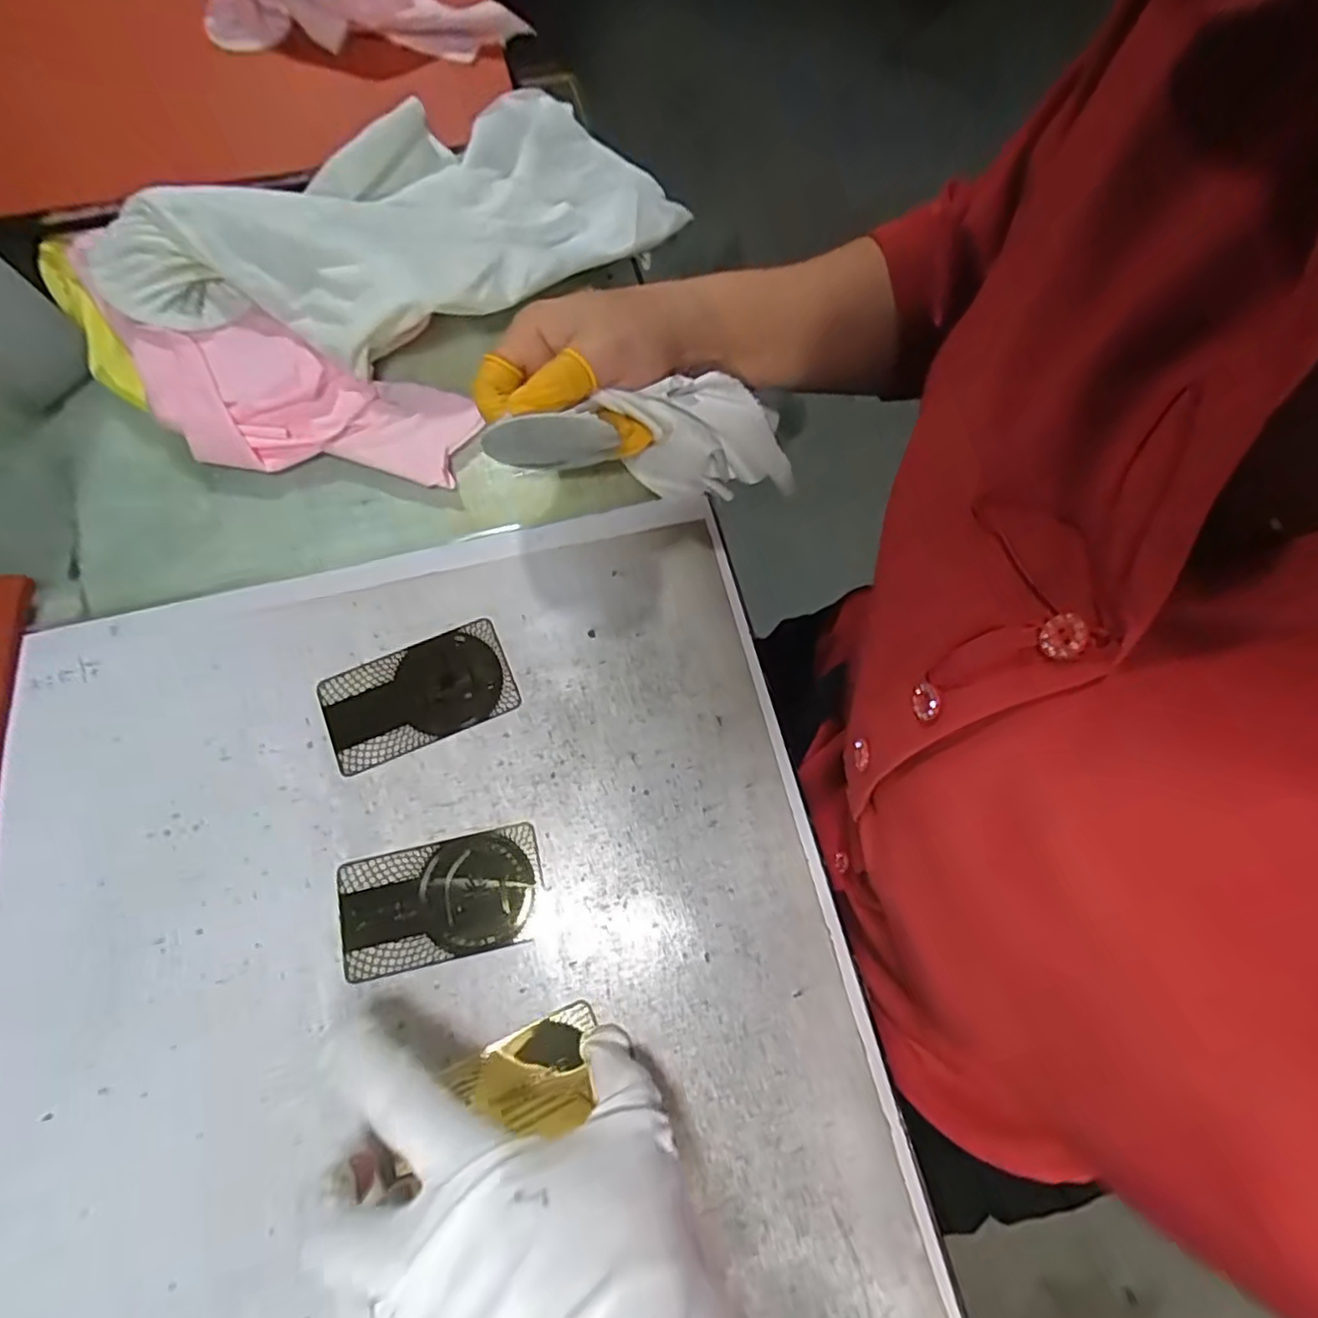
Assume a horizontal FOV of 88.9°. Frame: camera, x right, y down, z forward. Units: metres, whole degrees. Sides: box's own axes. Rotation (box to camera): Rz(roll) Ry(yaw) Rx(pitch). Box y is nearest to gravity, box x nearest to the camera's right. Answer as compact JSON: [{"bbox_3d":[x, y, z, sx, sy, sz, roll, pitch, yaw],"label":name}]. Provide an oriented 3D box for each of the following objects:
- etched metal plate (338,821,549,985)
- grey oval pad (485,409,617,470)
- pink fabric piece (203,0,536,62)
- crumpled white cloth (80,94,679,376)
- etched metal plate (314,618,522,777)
[{"bbox_3d":[-0.093,0.103,0.288,0.085,0.004,0.049,-13,73,-4],"label":"etched metal plate"},{"bbox_3d":[-0.053,-0.101,0.310,0.059,0.055,0.007,-8,82,42],"label":"grey oval pad"},{"bbox_3d":[-0.170,-0.369,0.379,0.178,0.046,0.034,1,73,0],"label":"pink fabric piece"},{"bbox_3d":[-0.130,-0.226,0.364,0.304,0.052,0.124,-25,74,-8],"label":"crumpled white cloth"},{"bbox_3d":[-0.113,0.016,0.316,0.085,0.004,0.049,-23,74,-7],"label":"etched metal plate"}]

